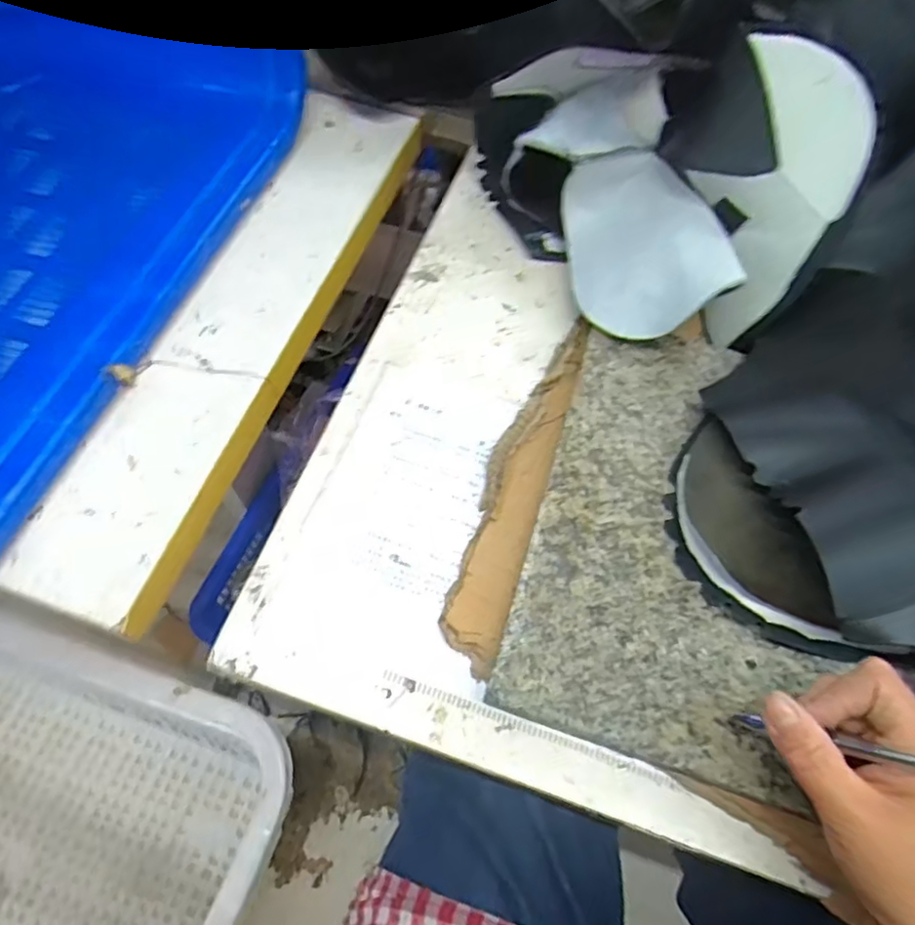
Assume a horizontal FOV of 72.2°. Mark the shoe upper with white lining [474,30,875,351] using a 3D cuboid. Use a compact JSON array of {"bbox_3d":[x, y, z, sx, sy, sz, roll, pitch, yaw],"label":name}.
[{"bbox_3d":[0.181,-0.223,0.501,0.237,0.131,0.242,-32,68,-18],"label":"shoe upper with white lining"}]

